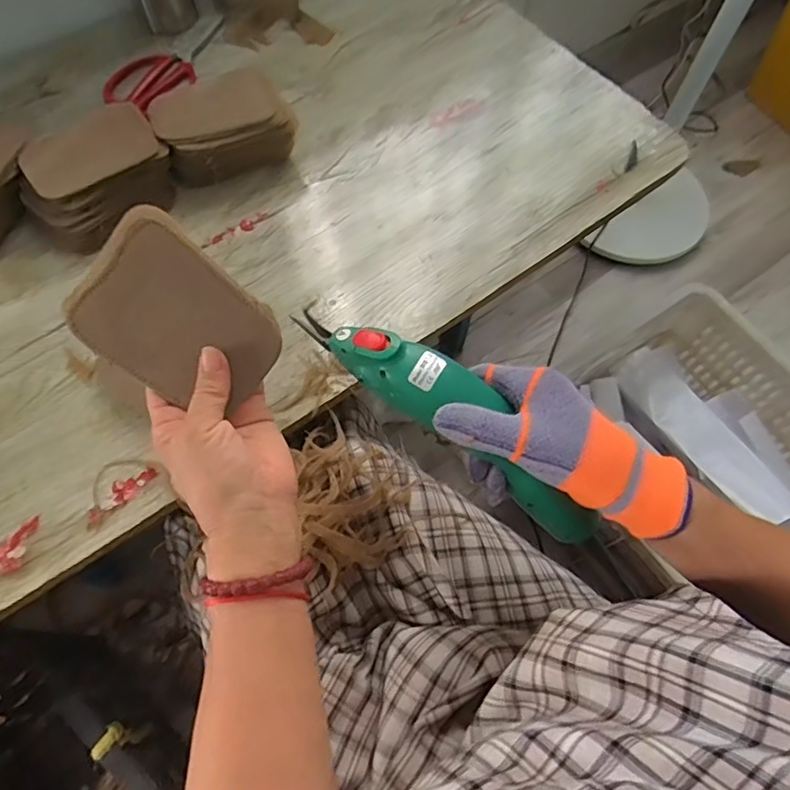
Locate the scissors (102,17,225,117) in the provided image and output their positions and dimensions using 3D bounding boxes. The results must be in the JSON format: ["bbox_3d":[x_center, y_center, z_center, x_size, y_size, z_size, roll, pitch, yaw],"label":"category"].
[{"bbox_3d":[-0.264,-0.405,0.672,0.077,0.008,0.198,32,68,14],"label":"scissors"}]

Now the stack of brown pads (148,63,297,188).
[{"bbox_3d":[-0.180,-0.281,0.589,0.132,0.058,0.108,-21,66,-11],"label":"stack of brown pads"}]

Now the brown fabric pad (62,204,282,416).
[{"bbox_3d":[-0.135,-0.047,0.345,0.121,0.008,0.088,38,96,-8],"label":"brown fabric pad"}]

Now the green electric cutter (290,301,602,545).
[{"bbox_3d":[0.033,0.008,0.357,0.224,0.048,0.047,40,69,4],"label":"green electric cutter"}]

